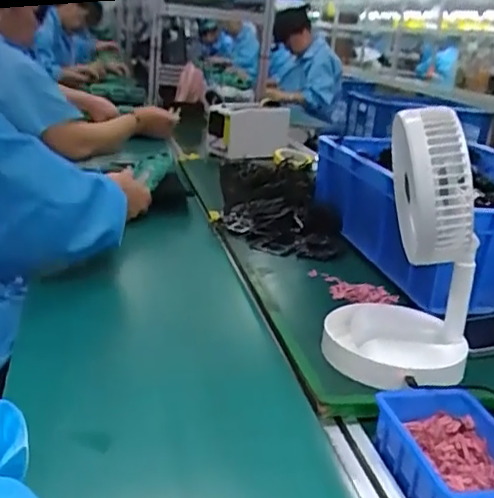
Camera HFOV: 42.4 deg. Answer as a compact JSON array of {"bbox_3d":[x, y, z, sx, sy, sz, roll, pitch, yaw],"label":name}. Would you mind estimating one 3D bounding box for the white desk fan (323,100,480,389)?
[{"bbox_3d":[0.182,-0.002,0.697,0.157,0.288,0.169,11,19,13],"label":"white desk fan"}]

